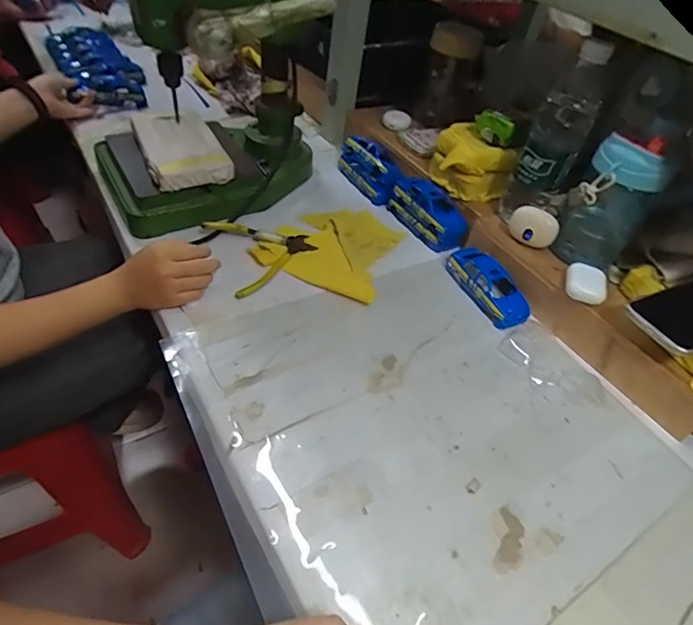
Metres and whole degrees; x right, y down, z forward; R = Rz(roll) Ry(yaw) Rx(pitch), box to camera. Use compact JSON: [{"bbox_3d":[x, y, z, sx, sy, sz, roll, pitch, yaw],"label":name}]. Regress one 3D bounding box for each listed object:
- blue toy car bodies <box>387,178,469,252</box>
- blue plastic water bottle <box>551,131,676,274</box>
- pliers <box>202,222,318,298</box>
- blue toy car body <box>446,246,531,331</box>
[{"bbox_3d":[0.120,-0.149,0.698,0.051,0.053,0.132,-21,53,-27],"label":"blue toy car bodies"},{"bbox_3d":[0.310,-0.126,0.562,0.082,0.161,0.074,34,50,22],"label":"blue plastic water bottle"},{"bbox_3d":[-0.105,-0.086,0.619,0.126,0.018,0.132,-17,51,-25],"label":"pliers"},{"bbox_3d":[0.184,-0.039,0.613,0.054,0.028,0.130,-16,50,-24],"label":"blue toy car body"}]

